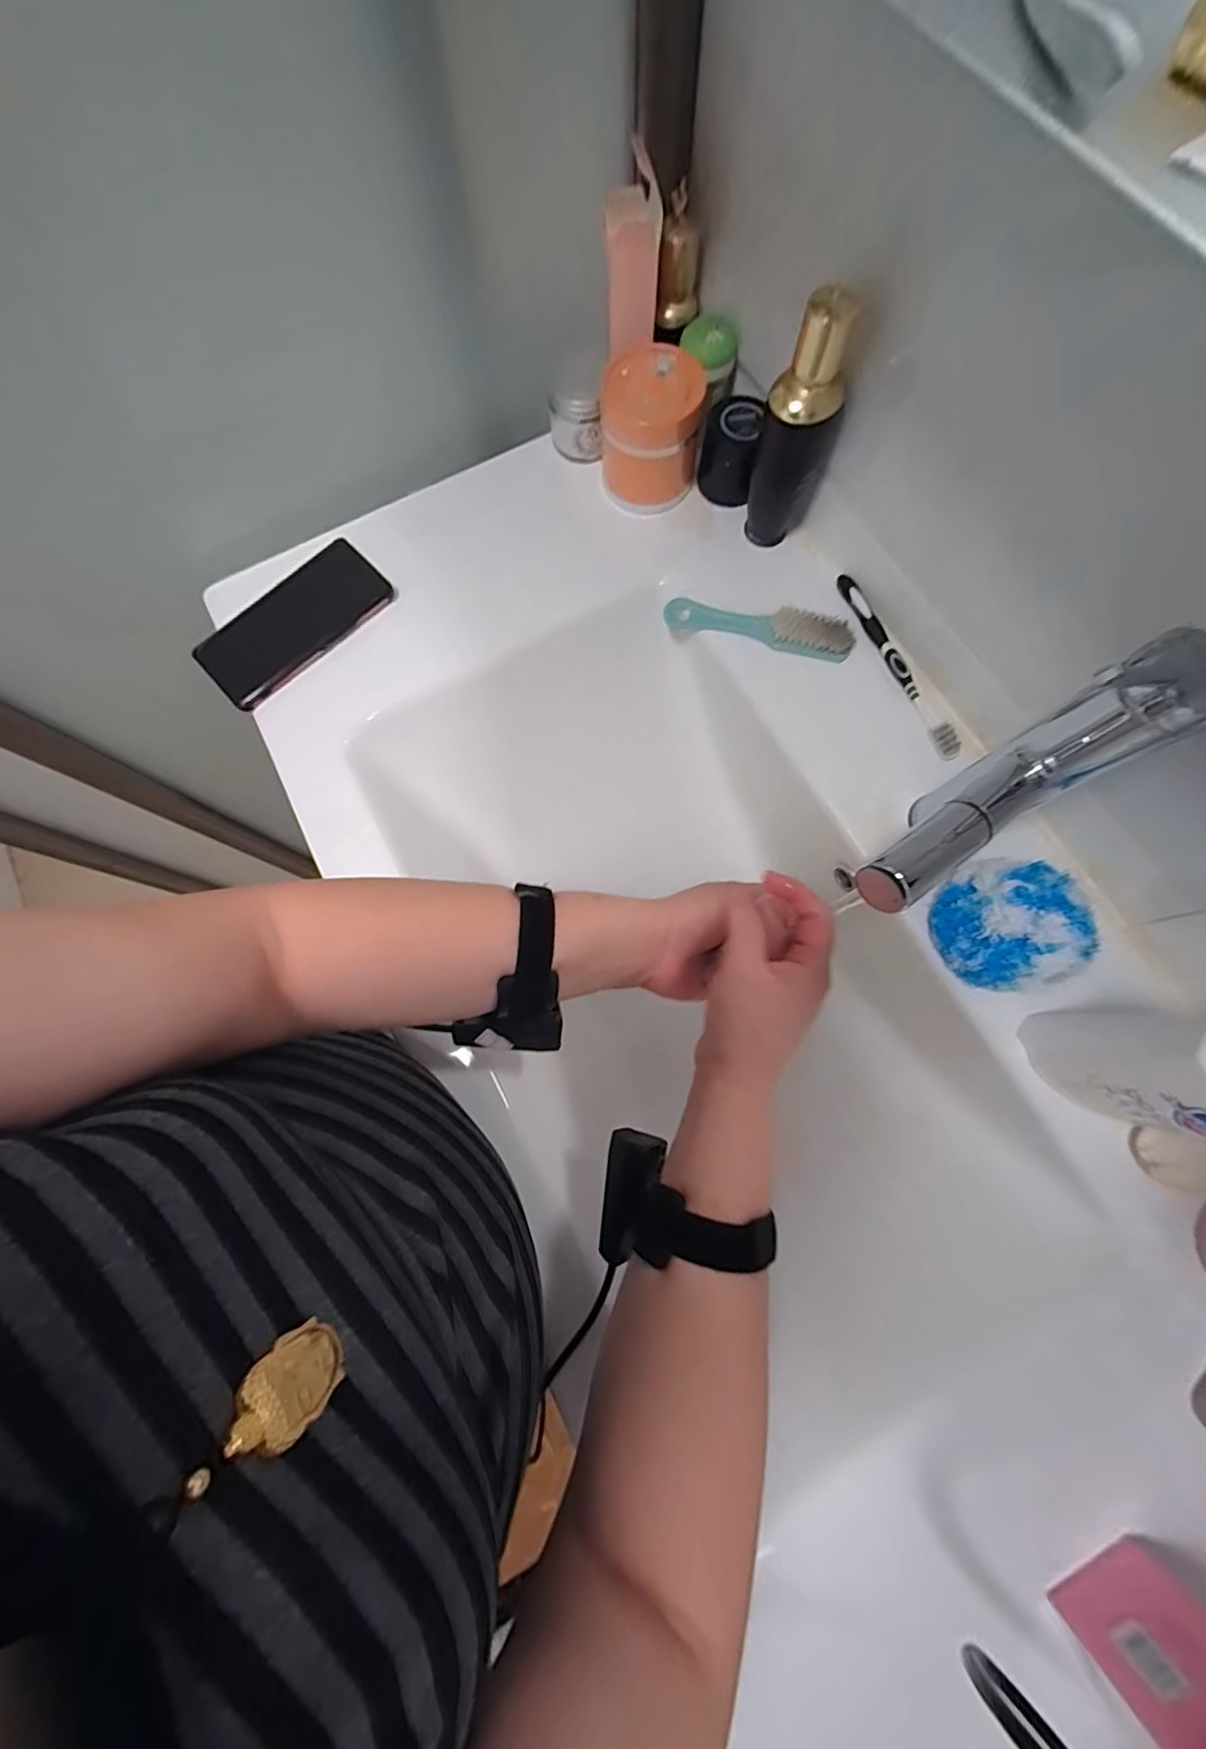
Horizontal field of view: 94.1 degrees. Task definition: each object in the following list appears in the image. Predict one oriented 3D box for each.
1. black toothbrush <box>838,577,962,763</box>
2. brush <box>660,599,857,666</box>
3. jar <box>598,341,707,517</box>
[{"bbox_3d":[0.242,-0.176,0.462,0.016,0.010,0.185,-21,76,-4],"label":"black toothbrush"},{"bbox_3d":[0.132,-0.213,0.481,0.157,0.022,0.031,18,77,6],"label":"brush"},{"bbox_3d":[0.040,-0.385,0.491,0.083,0.084,0.085,0,76,2],"label":"jar"}]

